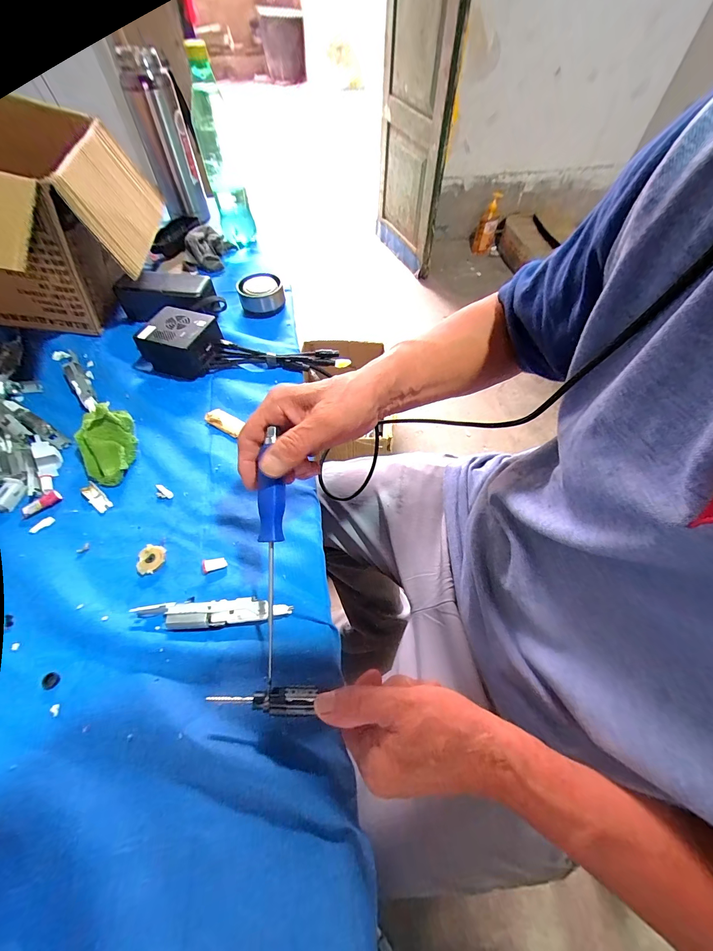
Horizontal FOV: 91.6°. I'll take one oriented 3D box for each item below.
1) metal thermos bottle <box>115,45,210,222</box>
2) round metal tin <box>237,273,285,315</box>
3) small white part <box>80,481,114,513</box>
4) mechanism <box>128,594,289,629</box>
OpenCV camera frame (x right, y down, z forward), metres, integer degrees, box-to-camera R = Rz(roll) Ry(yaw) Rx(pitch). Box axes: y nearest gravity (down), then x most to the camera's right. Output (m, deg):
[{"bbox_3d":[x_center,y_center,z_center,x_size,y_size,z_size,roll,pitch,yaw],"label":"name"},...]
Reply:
[{"bbox_3d":[-0.356,-0.620,0.655,0.086,0.231,0.076,-18,59,-12],"label":"metal thermos bottle"},{"bbox_3d":[-0.148,-0.279,0.539,0.064,0.037,0.068,0,57,-1],"label":"round metal tin"},{"bbox_3d":[-0.268,0.022,0.356,0.039,0.004,0.015,37,64,21],"label":"small white part"},{"bbox_3d":[-0.118,0.113,0.287,0.124,0.013,0.022,-1,57,-2],"label":"mechanism"}]

